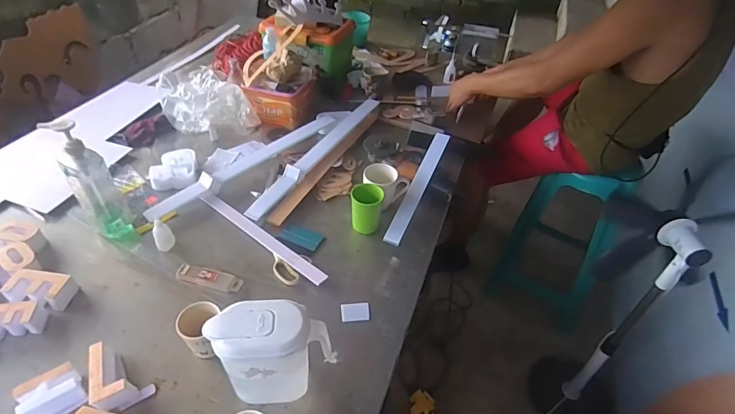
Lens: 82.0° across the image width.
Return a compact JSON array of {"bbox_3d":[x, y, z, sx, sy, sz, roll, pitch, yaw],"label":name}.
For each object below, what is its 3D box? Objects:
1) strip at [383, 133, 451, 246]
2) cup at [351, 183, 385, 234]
[{"bbox_3d":[0.131,-0.054,1.086,0.042,0.012,0.361,19,61,17],"label":"strip"},{"bbox_3d":[-0.002,0.008,0.991,0.071,0.109,0.072,2,42,-2],"label":"cup"}]

